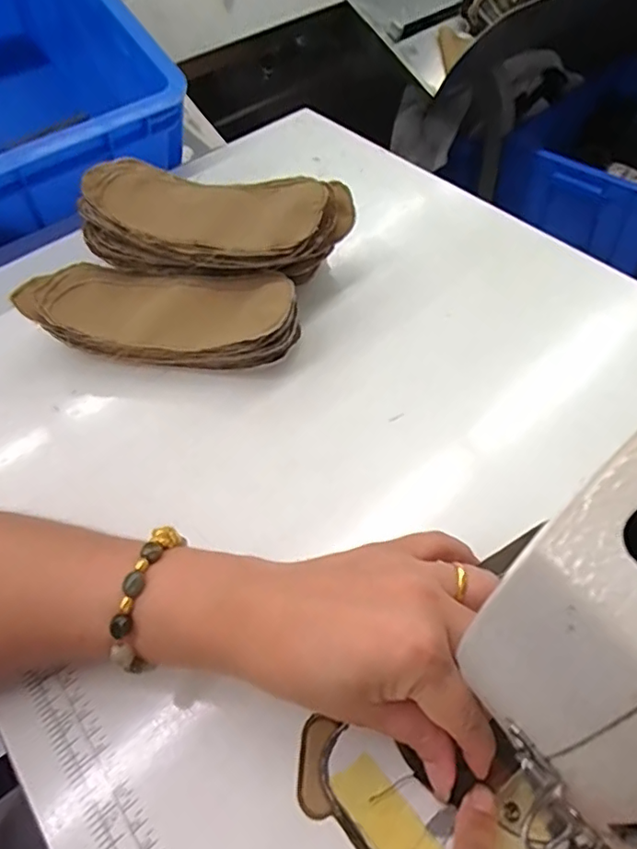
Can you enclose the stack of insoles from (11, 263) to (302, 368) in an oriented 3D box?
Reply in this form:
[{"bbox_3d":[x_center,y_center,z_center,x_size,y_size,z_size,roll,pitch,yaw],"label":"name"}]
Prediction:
[{"bbox_3d":[-0.118,-0.087,0.424,0.205,0.040,0.079,4,53,6],"label":"stack of insoles"}]

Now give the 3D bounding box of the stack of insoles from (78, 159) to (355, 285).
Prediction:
[{"bbox_3d":[-0.083,-0.160,0.456,0.214,0.068,0.097,6,56,9],"label":"stack of insoles"}]

